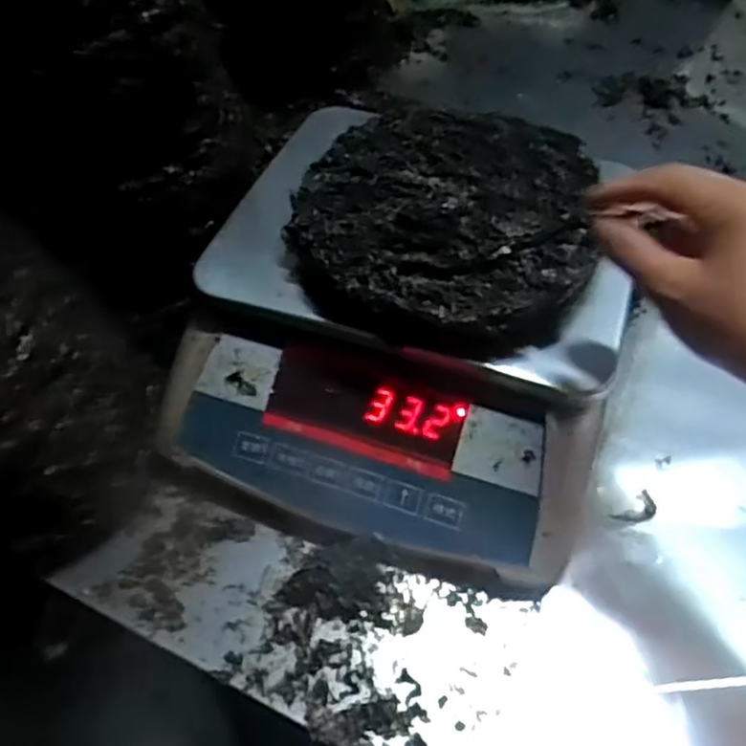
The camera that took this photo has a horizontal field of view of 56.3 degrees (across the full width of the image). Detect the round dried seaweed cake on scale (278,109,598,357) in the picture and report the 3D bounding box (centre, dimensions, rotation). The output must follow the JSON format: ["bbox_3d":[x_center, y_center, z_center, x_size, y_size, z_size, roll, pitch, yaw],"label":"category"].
[{"bbox_3d":[0.052,-0.113,0.473,0.200,0.035,0.200,-5,58,7],"label":"round dried seaweed cake on scale"}]

